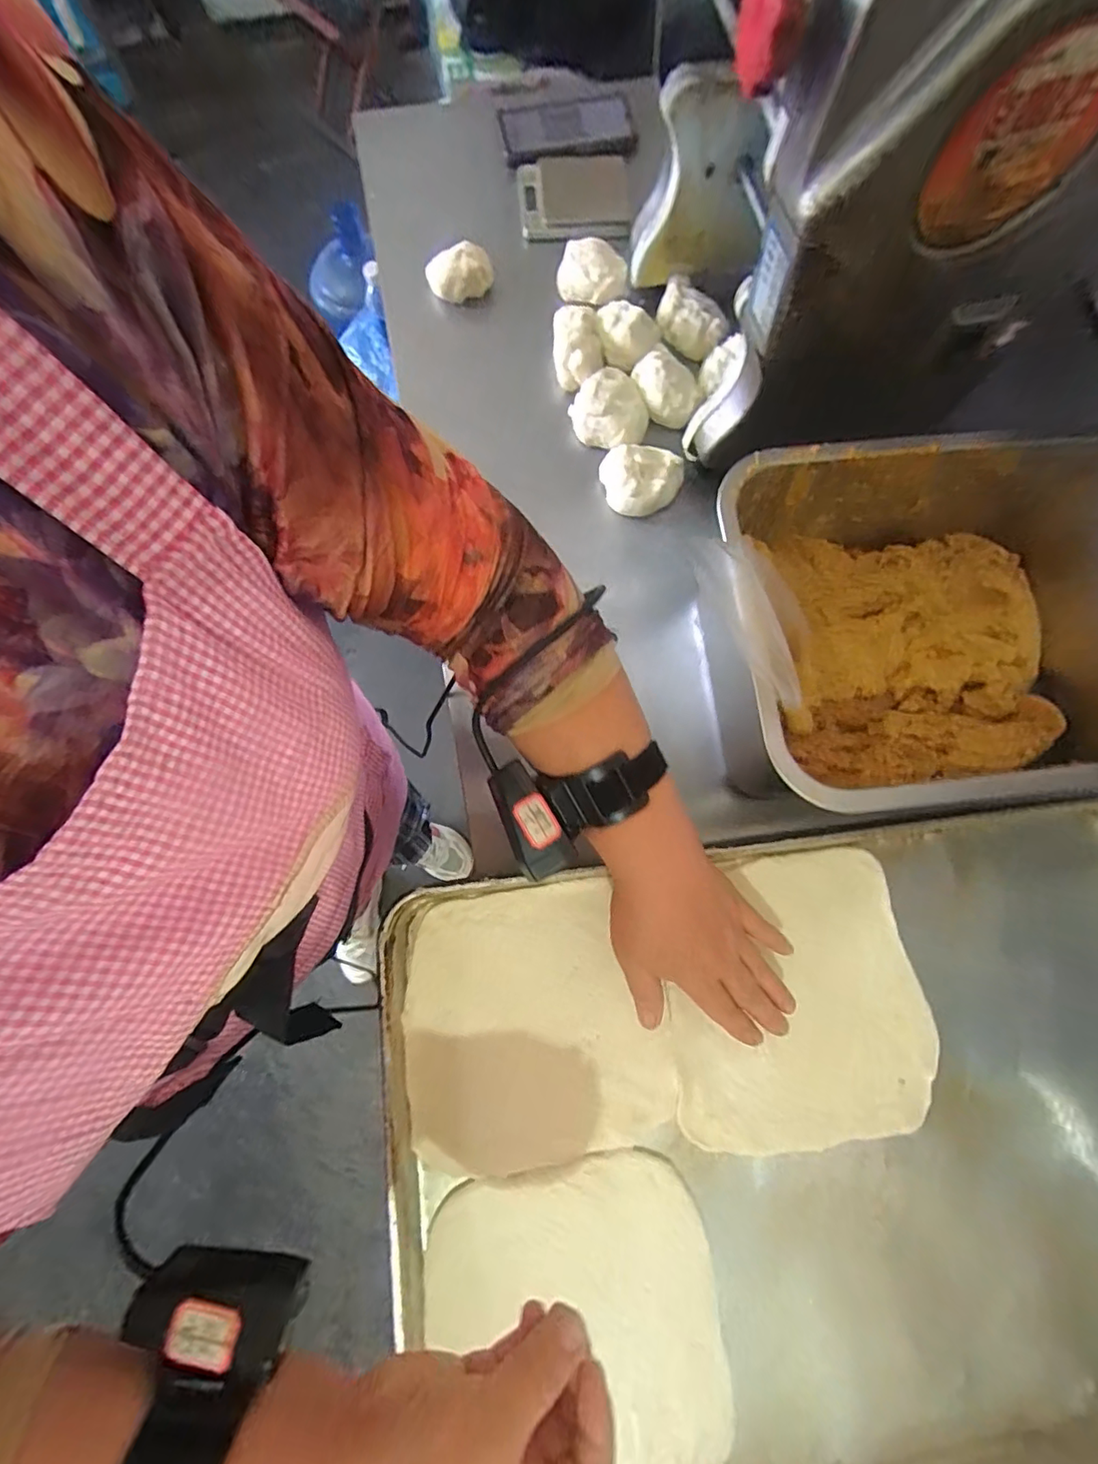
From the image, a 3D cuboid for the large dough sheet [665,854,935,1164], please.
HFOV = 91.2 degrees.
[{"bbox_3d":[0.180,0.193,0.397,0.188,0.008,0.191,-8,77,-3],"label":"large dough sheet"}]

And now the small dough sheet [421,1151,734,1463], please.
[{"bbox_3d":[0.017,0.383,0.347,0.183,0.010,0.172,-8,77,-3],"label":"small dough sheet"}]

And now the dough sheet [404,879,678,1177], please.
[{"bbox_3d":[-0.010,0.208,0.391,0.182,0.007,0.178,-8,77,-3],"label":"dough sheet"}]

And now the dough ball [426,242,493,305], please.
[{"bbox_3d":[-0.100,-0.509,0.596,0.070,0.037,0.051,-17,78,-5],"label":"dough ball"}]

